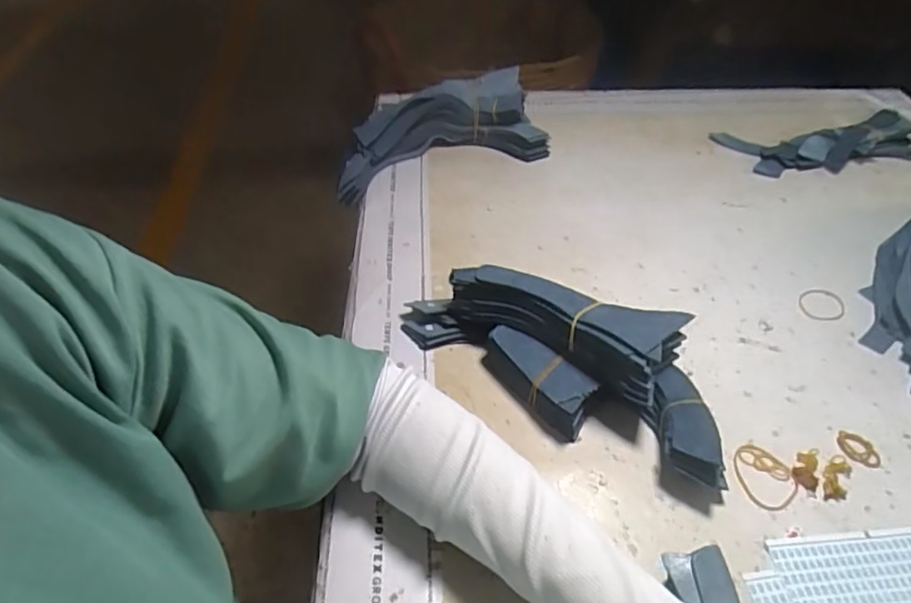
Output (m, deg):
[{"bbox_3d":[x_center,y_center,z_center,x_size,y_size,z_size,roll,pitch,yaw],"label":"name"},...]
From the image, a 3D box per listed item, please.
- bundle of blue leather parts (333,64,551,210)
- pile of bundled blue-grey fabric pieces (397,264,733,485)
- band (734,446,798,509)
[{"bbox_3d":[-0.026,-0.193,0.659,0.234,0.073,0.116,-15,46,-16],"label":"bundle of blue leather parts"},{"bbox_3d":[0.074,0.035,0.427,0.240,0.067,0.086,23,48,22],"label":"pile of bundled blue-grey fabric pieces"},{"bbox_3d":[0.205,0.115,0.391,0.038,0.004,0.044,-4,44,-5],"label":"band"}]

